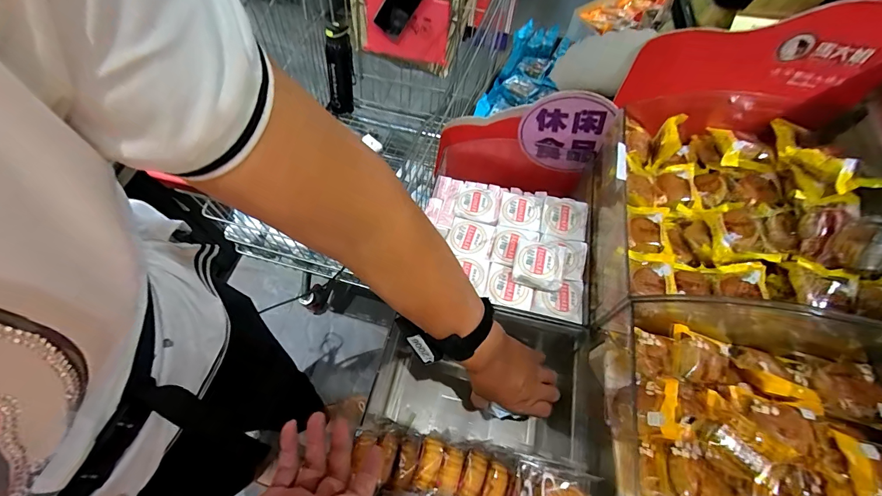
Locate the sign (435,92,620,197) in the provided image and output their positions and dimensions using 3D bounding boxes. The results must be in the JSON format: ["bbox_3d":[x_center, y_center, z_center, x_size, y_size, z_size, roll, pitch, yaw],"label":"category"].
[{"bbox_3d":[0.133,-0.172,0.662,0.249,0.275,0.027,14,69,7],"label":"sign"}]

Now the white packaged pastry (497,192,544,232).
[{"bbox_3d":[0.120,-0.056,0.571,0.061,0.013,0.062,14,61,5],"label":"white packaged pastry"}]

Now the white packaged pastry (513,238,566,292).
[{"bbox_3d":[0.132,0.022,0.506,0.065,0.026,0.061,19,61,8],"label":"white packaged pastry"}]

